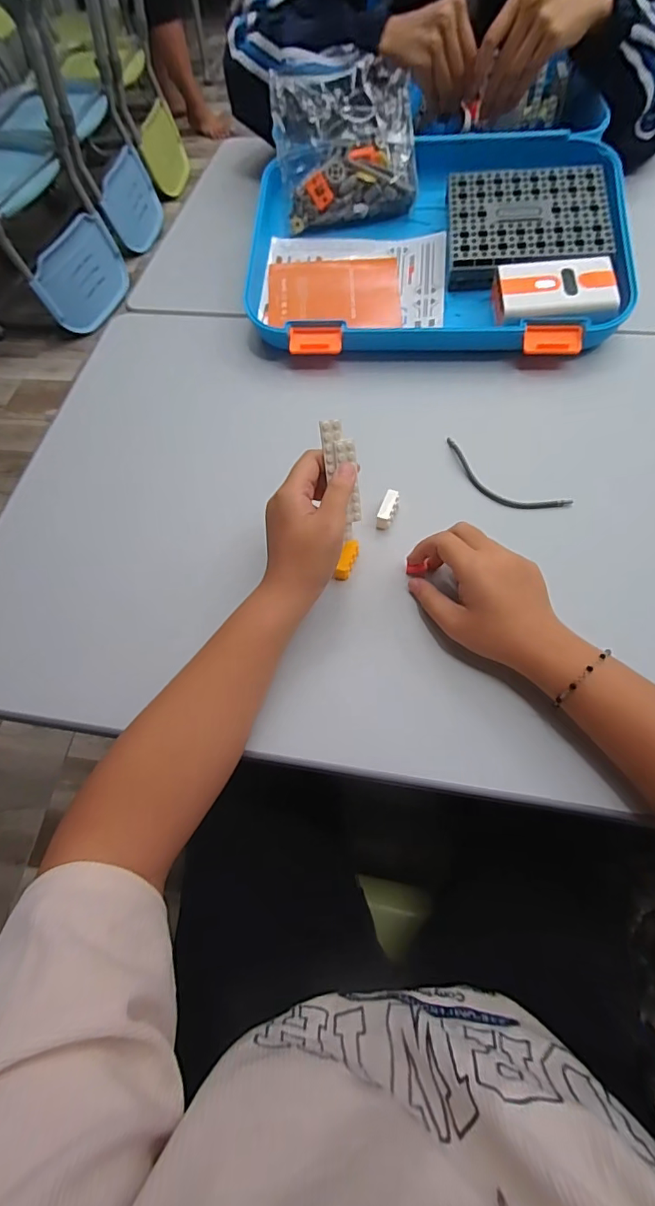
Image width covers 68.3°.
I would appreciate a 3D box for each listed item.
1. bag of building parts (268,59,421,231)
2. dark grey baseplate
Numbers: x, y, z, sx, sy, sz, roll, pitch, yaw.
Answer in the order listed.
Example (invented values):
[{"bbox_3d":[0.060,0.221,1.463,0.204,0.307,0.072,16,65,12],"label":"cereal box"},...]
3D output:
[{"bbox_3d":[0.021,-0.522,0.550,0.153,0.056,0.144,-5,109,7],"label":"bag of building parts"},{"bbox_3d":[0.223,-0.425,0.549,0.168,0.037,0.139,1,75,6],"label":"dark grey baseplate"}]

